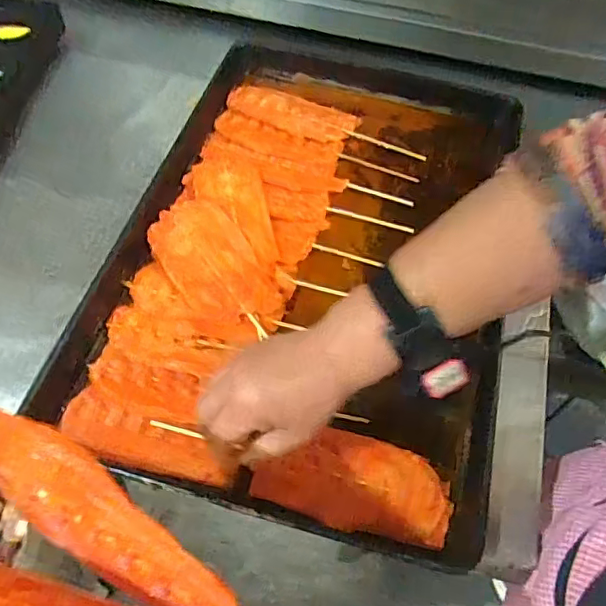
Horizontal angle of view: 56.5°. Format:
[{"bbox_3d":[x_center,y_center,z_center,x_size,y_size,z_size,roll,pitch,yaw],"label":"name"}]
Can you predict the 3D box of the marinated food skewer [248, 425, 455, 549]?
[{"bbox_3d":[0.045,0.156,0.496,0.166,0.009,0.081,10,57,4],"label":"marinated food skewer"}]

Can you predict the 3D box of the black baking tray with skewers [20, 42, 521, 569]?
[{"bbox_3d":[0.019,-0.067,0.639,0.428,0.045,0.606,17,58,7],"label":"black baking tray with skewers"}]

